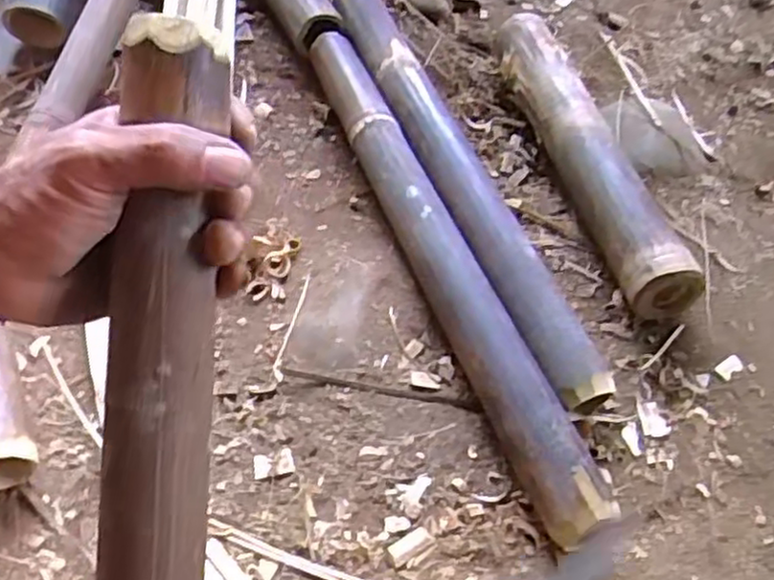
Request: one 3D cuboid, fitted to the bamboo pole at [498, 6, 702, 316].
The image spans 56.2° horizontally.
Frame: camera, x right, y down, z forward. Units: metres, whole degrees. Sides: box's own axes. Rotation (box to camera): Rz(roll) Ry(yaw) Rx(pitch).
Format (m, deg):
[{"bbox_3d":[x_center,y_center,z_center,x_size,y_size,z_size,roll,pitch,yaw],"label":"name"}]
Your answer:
[{"bbox_3d":[0.184,-0.139,0.720,0.064,0.069,0.395,-8,52,-12],"label":"bamboo pole"}]

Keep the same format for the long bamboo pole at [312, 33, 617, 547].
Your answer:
[{"bbox_3d":[0.038,-0.045,0.635,0.053,0.059,0.551,-14,53,-16],"label":"long bamboo pole"}]

